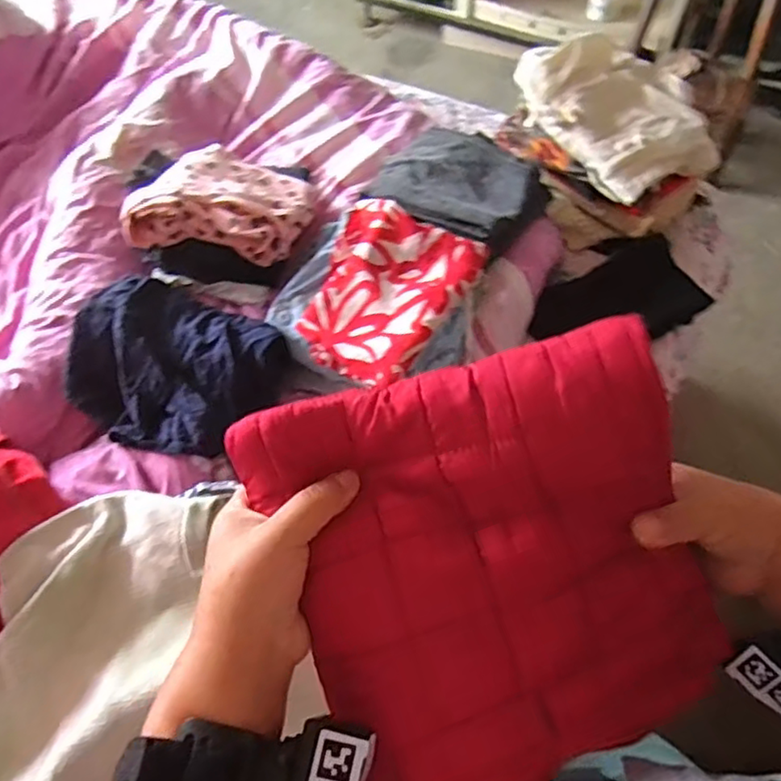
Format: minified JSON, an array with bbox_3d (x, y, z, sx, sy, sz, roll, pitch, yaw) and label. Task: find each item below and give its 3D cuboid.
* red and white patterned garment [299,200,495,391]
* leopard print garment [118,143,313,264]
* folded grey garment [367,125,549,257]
[{"bbox_3d":[-0.014,-0.129,0.774,0.189,0.049,0.230,27,63,18],"label":"red and white patterned garment"},{"bbox_3d":[-0.230,-0.273,0.862,0.223,0.090,0.201,3,58,4],"label":"leopard print garment"},{"bbox_3d":[0.093,-0.296,0.899,0.245,0.050,0.190,20,61,14],"label":"folded grey garment"}]

